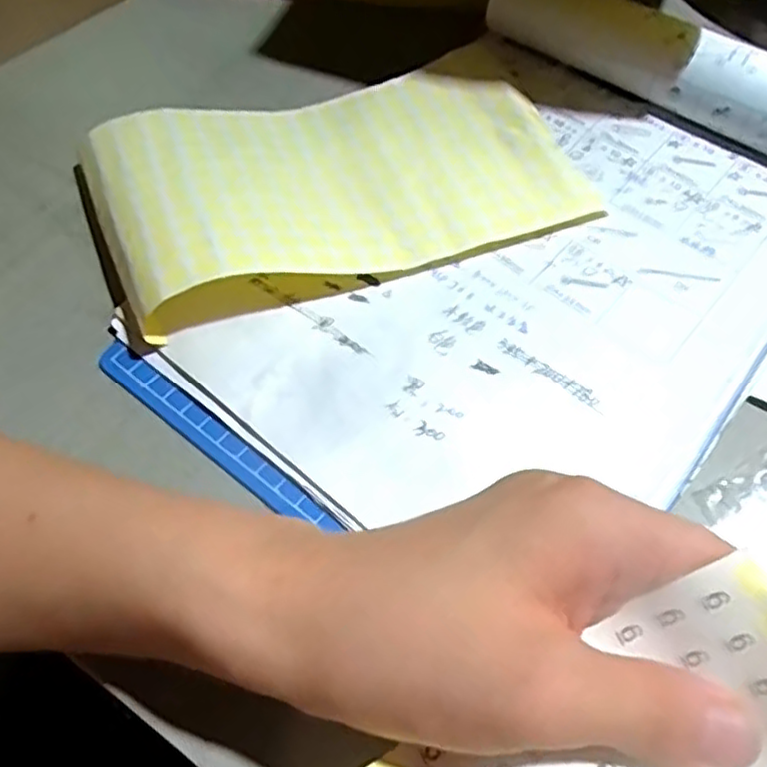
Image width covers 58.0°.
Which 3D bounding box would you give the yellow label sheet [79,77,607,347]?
[{"bbox_3d":[-0.017,-0.097,0.305,0.205,0.034,0.110,-19,64,-11],"label":"yellow label sheet"}]

